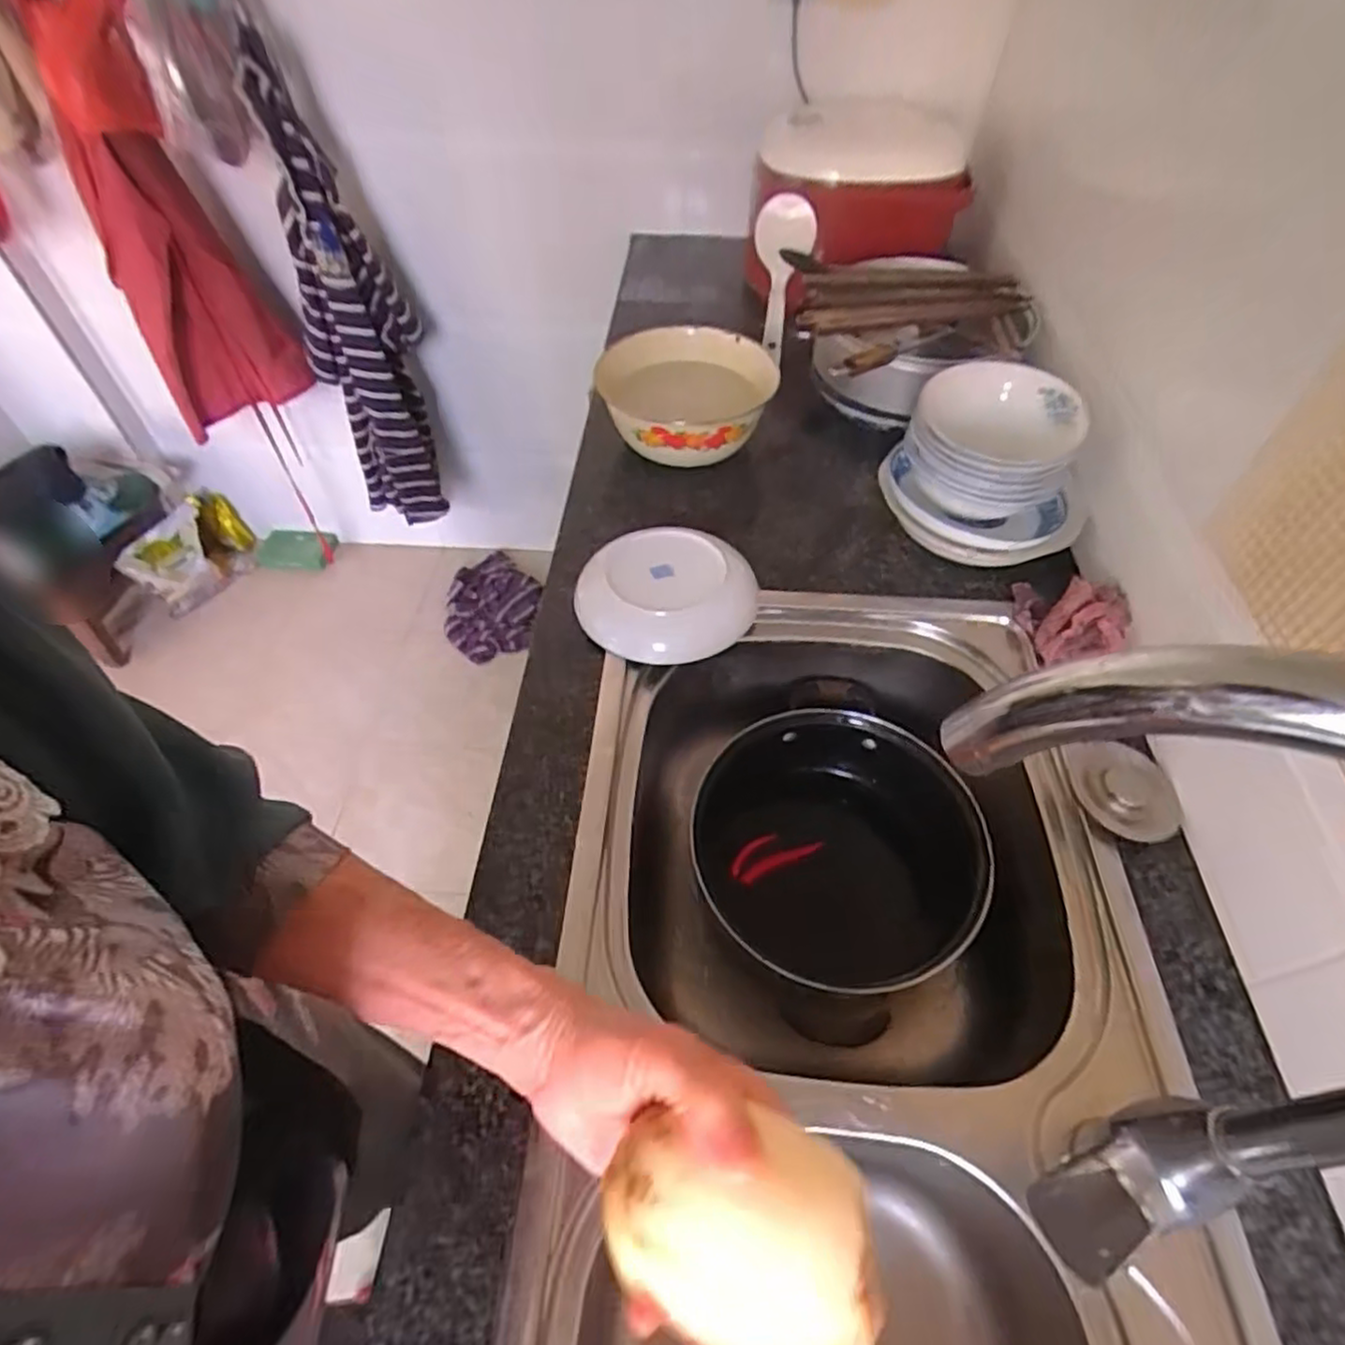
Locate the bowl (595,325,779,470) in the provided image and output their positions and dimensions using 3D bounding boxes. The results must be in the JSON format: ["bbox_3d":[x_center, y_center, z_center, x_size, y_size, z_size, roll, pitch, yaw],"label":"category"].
[{"bbox_3d":[0.025,-0.313,0.826,0.186,0.090,0.200,0,53,0],"label":"bowl"}]

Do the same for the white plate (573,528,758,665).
[{"bbox_3d":[-0.005,-0.080,0.674,0.169,0.049,0.148,2,52,0],"label":"white plate"}]

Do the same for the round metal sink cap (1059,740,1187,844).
[{"bbox_3d":[0.352,0.092,0.554,0.066,0.010,0.080,-13,66,24],"label":"round metal sink cap"}]

